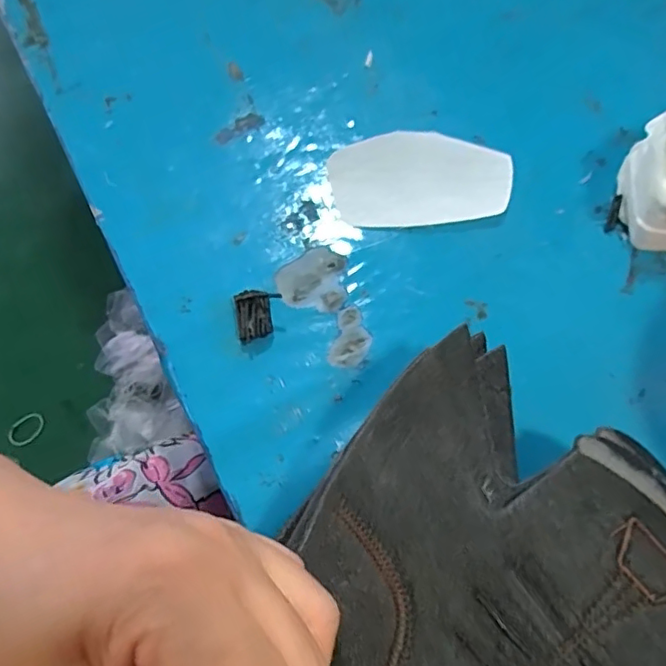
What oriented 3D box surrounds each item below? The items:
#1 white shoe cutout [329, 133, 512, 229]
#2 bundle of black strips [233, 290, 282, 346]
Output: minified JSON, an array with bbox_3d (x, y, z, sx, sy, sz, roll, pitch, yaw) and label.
[{"bbox_3d":[0.046,-0.080,0.302,0.092,0.004,0.052,-7,77,2],"label":"white shoe cutout"},{"bbox_3d":[-0.035,-0.009,0.276,0.021,0.014,0.023,-10,71,-2],"label":"bundle of black strips"}]

